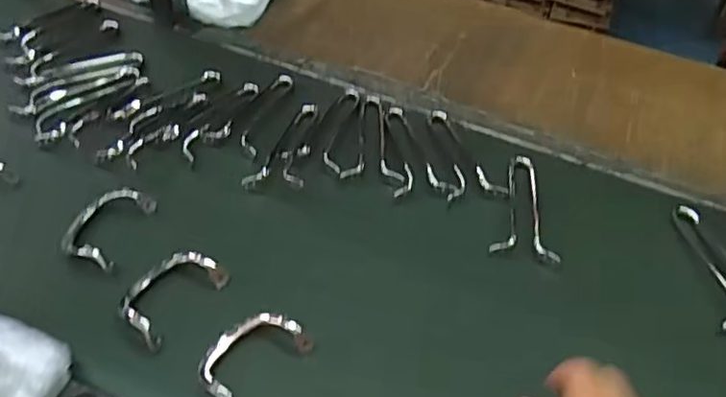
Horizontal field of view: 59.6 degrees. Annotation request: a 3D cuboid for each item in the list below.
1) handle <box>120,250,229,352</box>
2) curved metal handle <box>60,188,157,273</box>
[{"bbox_3d":[-0.182,0.085,0.589,0.069,0.015,0.100,23,46,16],"label":"handle"},{"bbox_3d":[-0.258,0.023,0.644,0.065,0.008,0.103,15,45,9],"label":"curved metal handle"}]

